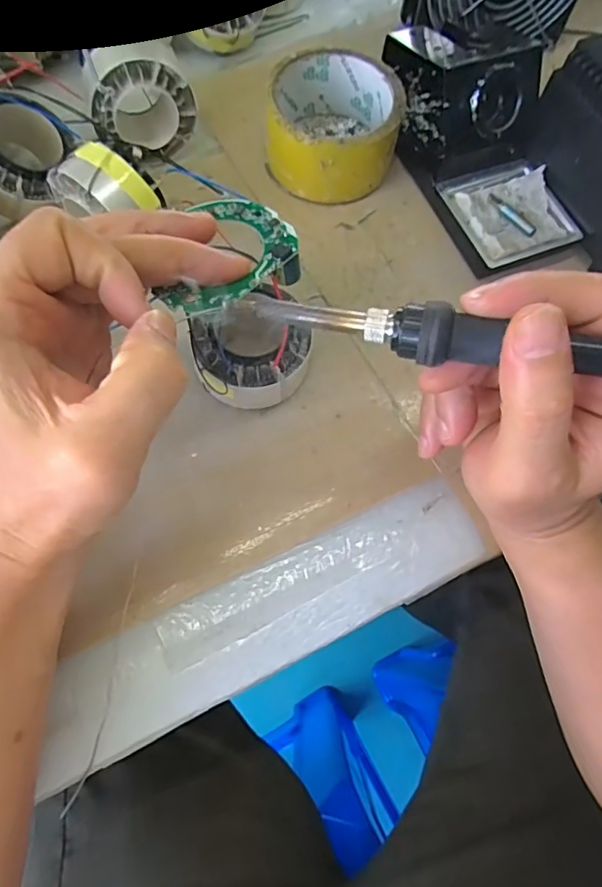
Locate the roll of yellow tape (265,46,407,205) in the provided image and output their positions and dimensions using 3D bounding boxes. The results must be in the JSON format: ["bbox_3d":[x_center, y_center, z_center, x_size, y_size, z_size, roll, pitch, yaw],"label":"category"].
[{"bbox_3d":[0.022,-0.206,0.352,0.082,0.046,0.084,0,69,-1],"label":"roll of yellow tape"}]

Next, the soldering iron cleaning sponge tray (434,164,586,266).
[{"bbox_3d":[0.132,-0.147,0.342,0.067,0.007,0.068,-20,71,-8],"label":"soldering iron cleaning sponge tray"}]

